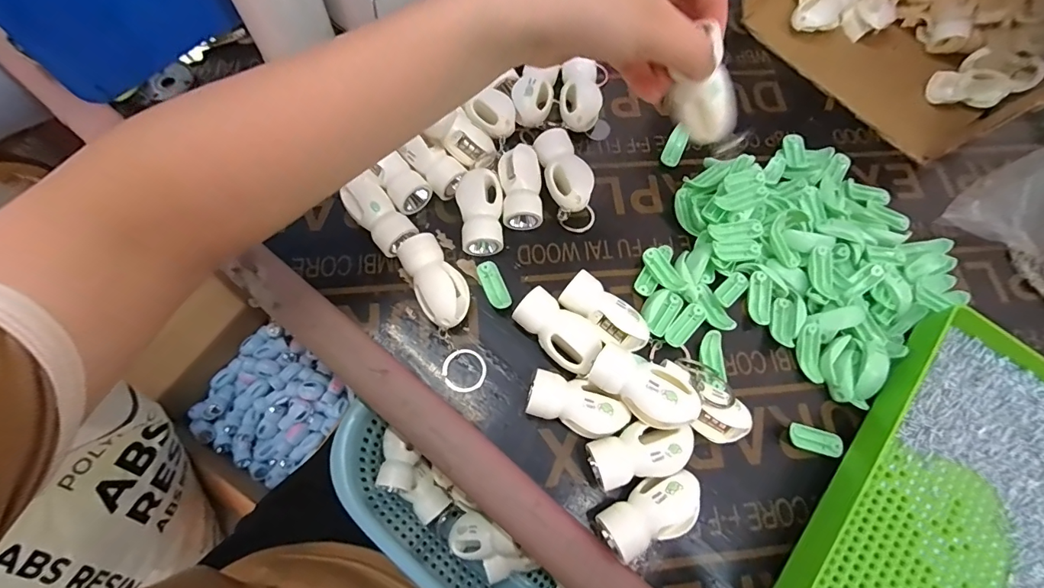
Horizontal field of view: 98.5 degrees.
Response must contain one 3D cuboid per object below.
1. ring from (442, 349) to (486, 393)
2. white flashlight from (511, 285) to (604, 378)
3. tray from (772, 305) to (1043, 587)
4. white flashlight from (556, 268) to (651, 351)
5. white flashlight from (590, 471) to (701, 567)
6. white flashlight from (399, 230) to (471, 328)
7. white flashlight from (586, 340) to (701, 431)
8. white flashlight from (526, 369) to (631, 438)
[{"bbox_3d":[-0.040,0.053,0.313,0.030,0.004,0.030,1,68,-2],"label":"ring"},{"bbox_3d":[0.026,0.027,0.313,0.063,0.029,0.036,39,72,13],"label":"white flashlight"},{"bbox_3d":[0.281,0.134,0.277,0.153,0.029,0.239,37,71,12],"label":"tray"},{"bbox_3d":[0.060,0.015,0.319,0.065,0.027,0.028,35,71,11],"label":"white flashlight"},{"bbox_3d":[0.078,0.136,0.276,0.066,0.030,0.033,-25,71,-12],"label":"white flashlight"},{"bbox_3d":[-0.061,-0.008,0.320,0.034,0.029,0.065,-30,72,-13],"label":"white flashlight"},{"bbox_3d":[0.075,0.057,0.278,0.065,0.027,0.031,36,71,9],"label":"white flashlight"},{"bbox_3d":[0.036,0.074,0.296,0.064,0.030,0.032,20,69,6],"label":"white flashlight"}]

